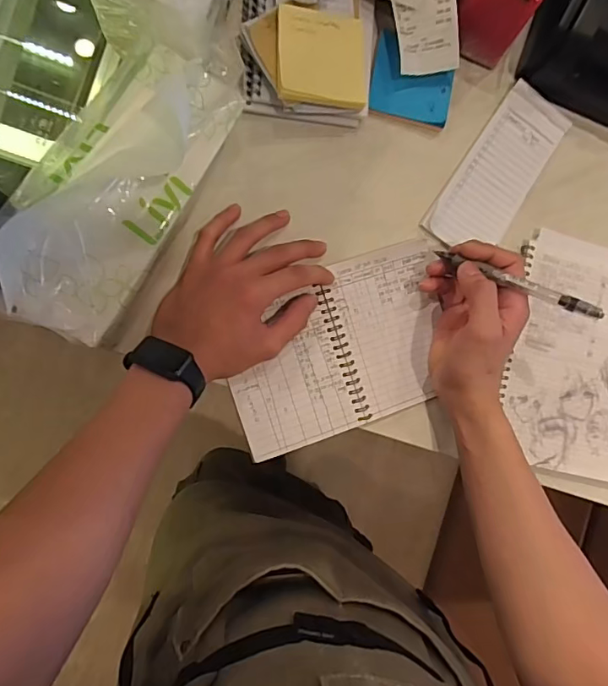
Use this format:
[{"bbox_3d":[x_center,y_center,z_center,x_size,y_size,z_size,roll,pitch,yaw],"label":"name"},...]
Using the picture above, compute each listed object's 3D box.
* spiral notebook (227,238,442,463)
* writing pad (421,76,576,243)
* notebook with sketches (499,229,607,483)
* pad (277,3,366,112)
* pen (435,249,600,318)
[{"bbox_3d":[0.032,0.004,0.434,0.201,0.011,0.141,-18,91,-9],"label":"spiral notebook"},{"bbox_3d":[0.187,-0.161,0.463,0.069,0.011,0.173,35,83,-6],"label":"writing pad"},{"bbox_3d":[0.270,0.015,0.470,0.145,0.006,0.221,13,86,-8],"label":"notebook with sketches"},{"bbox_3d":[0.016,-0.242,0.413,0.077,0.007,0.077,0,92,-20],"label":"pad"},{"bbox_3d":[0.169,-0.050,0.391,0.136,0.011,0.009,29,83,28],"label":"pen"}]

